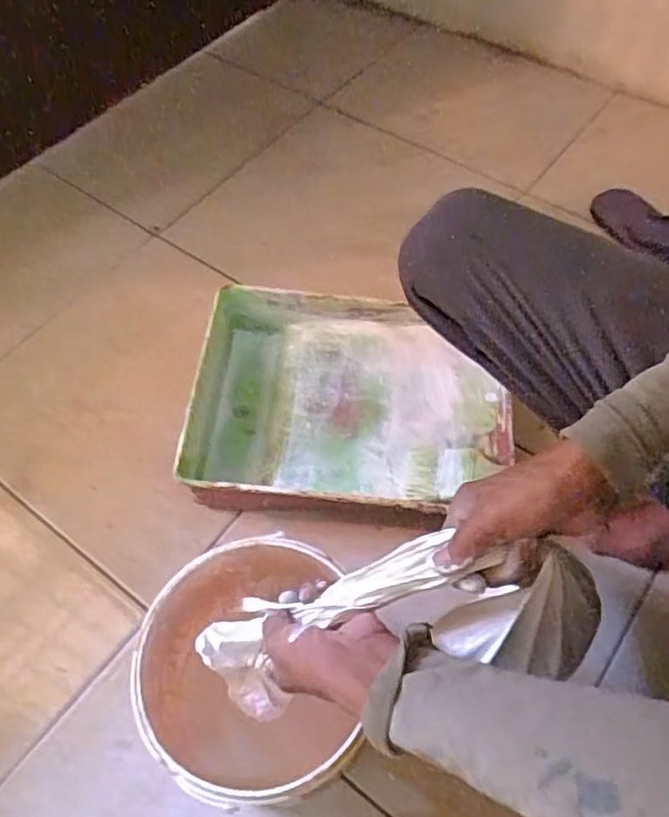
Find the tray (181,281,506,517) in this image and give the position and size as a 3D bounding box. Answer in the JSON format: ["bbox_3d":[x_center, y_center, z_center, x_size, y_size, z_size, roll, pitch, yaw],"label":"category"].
[{"bbox_3d":[0.018,-0.006,0.760,0.340,0.098,0.263,2,58,4],"label":"tray"}]

